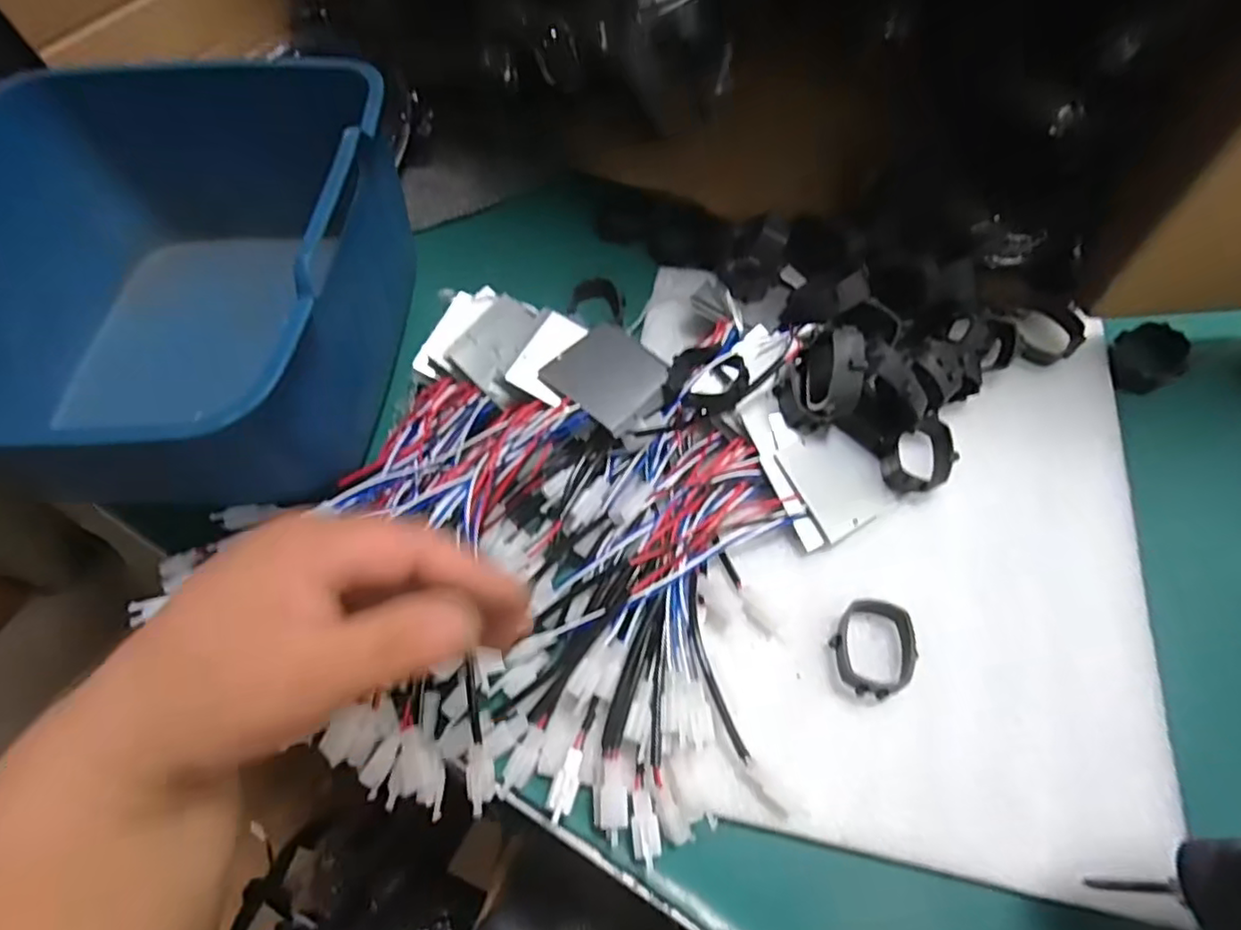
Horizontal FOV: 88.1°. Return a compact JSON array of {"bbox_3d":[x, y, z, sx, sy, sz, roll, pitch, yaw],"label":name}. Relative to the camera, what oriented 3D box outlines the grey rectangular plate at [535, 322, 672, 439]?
[{"bbox_3d":[-0.005,-0.059,0.410,0.063,0.005,0.078,37,50,8],"label":"grey rectangular plate"}]

